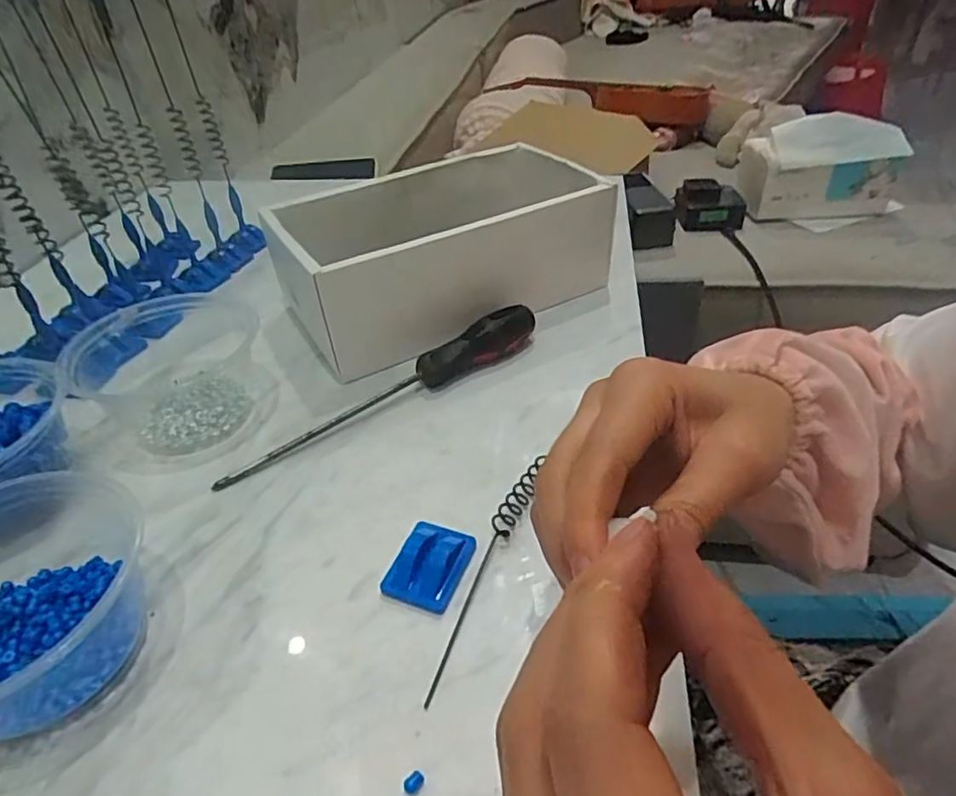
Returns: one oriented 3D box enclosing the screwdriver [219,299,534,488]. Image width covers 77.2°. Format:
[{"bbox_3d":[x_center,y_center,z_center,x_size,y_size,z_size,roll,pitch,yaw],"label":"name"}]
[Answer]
[{"bbox_3d":[-0.060,-0.010,0.400,0.236,0.031,0.026,-23,43,-23],"label":"screwdriver"}]

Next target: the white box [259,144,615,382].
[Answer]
[{"bbox_3d":[-0.027,-0.124,0.492,0.254,0.091,0.146,-23,43,-22],"label":"white box"}]

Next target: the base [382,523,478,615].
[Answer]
[{"bbox_3d":[-0.024,0.083,0.300,0.035,0.009,0.044,12,41,19],"label":"base"}]

